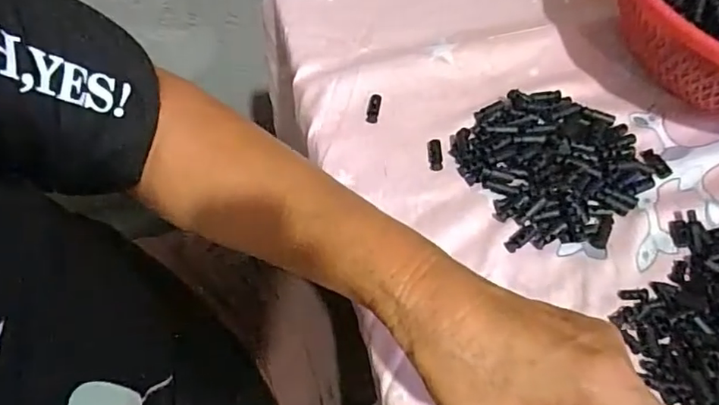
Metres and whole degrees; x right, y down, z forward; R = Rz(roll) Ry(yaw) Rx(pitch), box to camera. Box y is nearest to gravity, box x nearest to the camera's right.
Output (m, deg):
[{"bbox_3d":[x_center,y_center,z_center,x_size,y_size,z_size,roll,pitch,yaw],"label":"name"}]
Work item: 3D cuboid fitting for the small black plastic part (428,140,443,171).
[{"bbox_3d":[0.059,-0.037,0.416,0.010,0.006,0.025,0,59,0],"label":"small black plastic part"}]

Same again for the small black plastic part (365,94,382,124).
[{"bbox_3d":[0.011,-0.076,0.440,0.011,0.004,0.026,10,73,6],"label":"small black plastic part"}]

